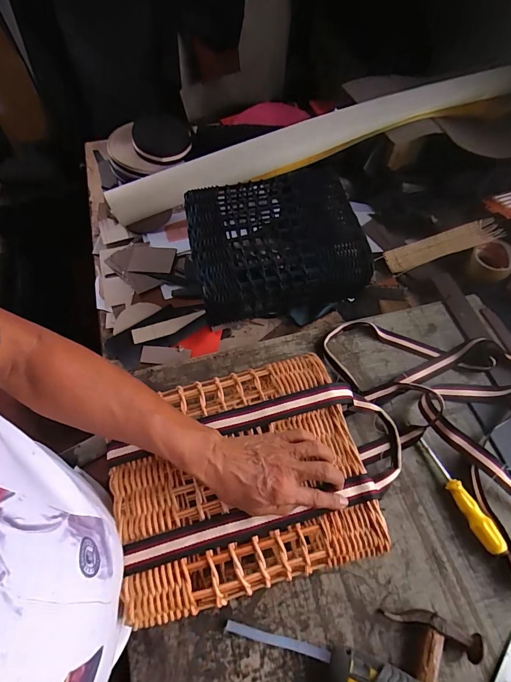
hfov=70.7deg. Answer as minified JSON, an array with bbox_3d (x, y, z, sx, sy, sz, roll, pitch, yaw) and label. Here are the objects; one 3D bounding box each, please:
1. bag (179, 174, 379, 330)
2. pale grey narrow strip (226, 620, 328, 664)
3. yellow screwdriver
[{"bbox_3d":[0.034,-0.175,0.671,0.294,0.127,0.241,-11,62,-8],"label":"bag"},{"bbox_3d":[0.027,0.372,0.446,0.128,0.014,0.012,12,61,5],"label":"pale grey narrow strip"},{"bbox_3d":[0.293,0.222,0.524,0.028,0.029,0.164,-23,64,-14],"label":"yellow screwdriver"}]

